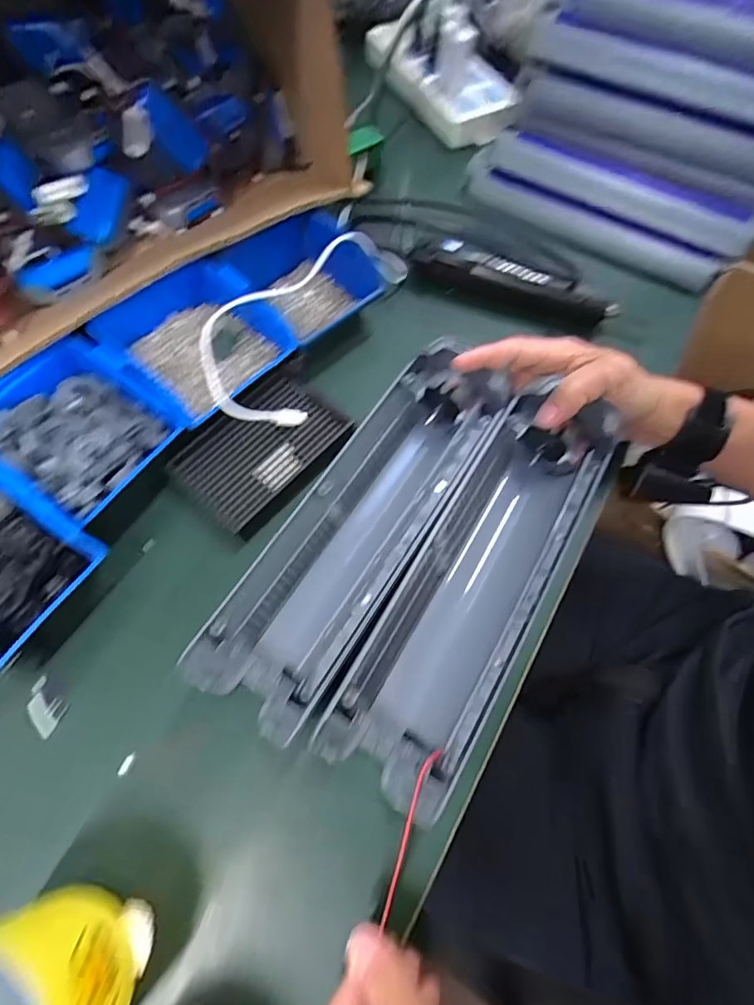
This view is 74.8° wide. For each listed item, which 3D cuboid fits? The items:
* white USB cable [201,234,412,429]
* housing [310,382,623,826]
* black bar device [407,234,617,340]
[{"bbox_3d":[-0.076,-0.175,0.442,0.113,0.061,0.248,25,68,10],"label":"white USB cable"},{"bbox_3d":[0.072,0.055,0.357,0.091,0.059,0.298,29,72,12],"label":"housing"},{"bbox_3d":[0.131,-0.213,0.487,0.199,0.049,0.031,17,67,7],"label":"black bar device"}]

